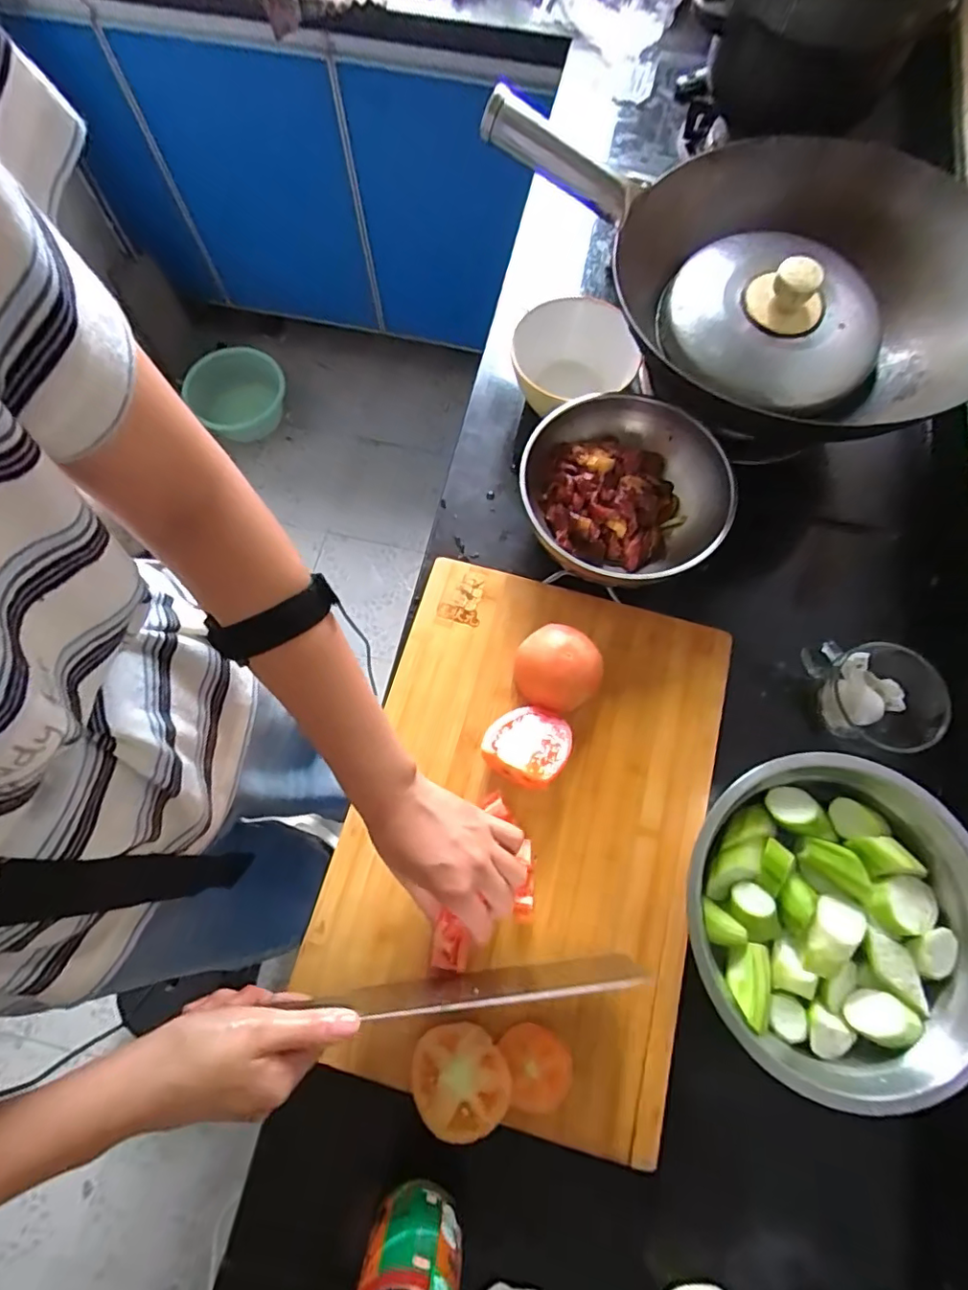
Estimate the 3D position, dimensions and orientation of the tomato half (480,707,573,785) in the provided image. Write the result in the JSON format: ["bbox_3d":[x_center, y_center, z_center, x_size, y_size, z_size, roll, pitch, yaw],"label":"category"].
[{"bbox_3d":[0.037,0.084,0.474,0.066,0.049,0.063,0,72,0],"label":"tomato half"}]

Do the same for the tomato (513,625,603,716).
[{"bbox_3d":[0.064,0.022,0.491,0.071,0.050,0.073,0,72,0],"label":"tomato"}]

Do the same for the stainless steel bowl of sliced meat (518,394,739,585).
[{"bbox_3d":[0.135,-0.138,0.541,0.187,0.088,0.193,0,72,0],"label":"stainless steel bowl of sliced meat"}]

